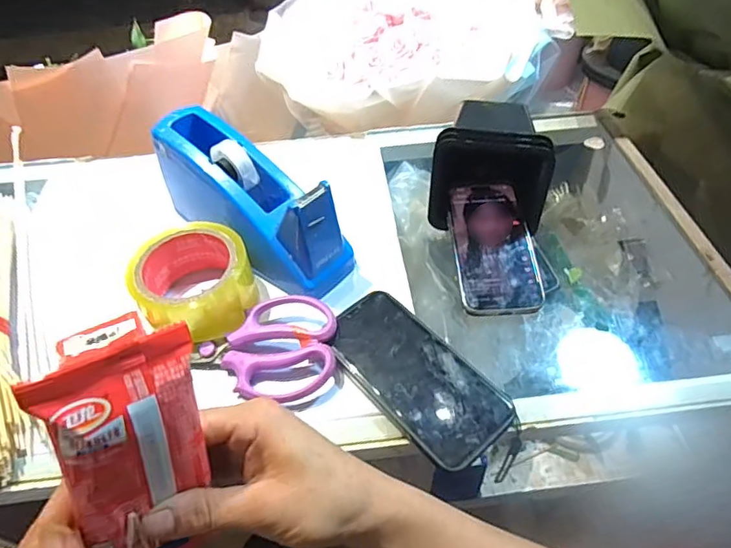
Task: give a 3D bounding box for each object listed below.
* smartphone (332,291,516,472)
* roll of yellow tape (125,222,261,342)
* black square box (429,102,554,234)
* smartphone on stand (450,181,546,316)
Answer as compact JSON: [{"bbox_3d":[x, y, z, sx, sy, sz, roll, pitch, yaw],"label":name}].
[{"bbox_3d":[0.037,0.080,0.397,0.075,0.010,0.155,-36,57,-25],"label":"smartphone"},{"bbox_3d":[-0.150,0.008,0.442,0.097,0.049,0.098,-1,50,1],"label":"roll of yellow tape"},{"bbox_3d":[0.127,-0.119,0.509,0.103,0.110,0.146,9,51,9],"label":"black square box"},{"bbox_3d":[0.120,-0.029,0.469,0.073,0.006,0.145,-4,59,0],"label":"smartphone on stand"}]

